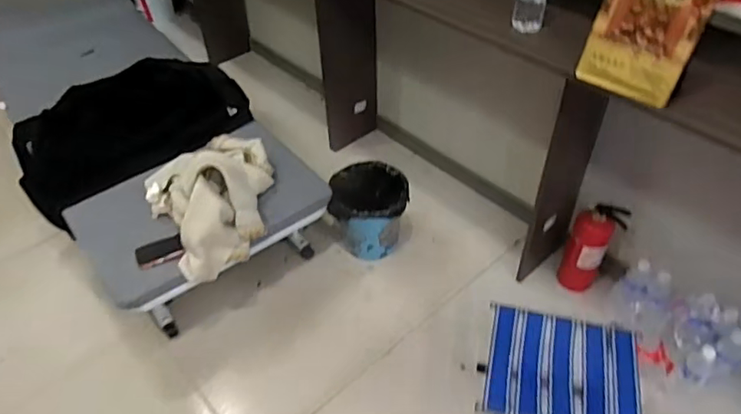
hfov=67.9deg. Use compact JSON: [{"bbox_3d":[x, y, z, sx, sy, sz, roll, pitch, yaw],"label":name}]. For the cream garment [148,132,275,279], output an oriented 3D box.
[{"bbox_3d":[-0.449,-0.069,1.586,0.366,0.210,0.456,-21,48,-18],"label":"cream garment"}]

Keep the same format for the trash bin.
[{"bbox_3d":[0.007,0.021,1.801,0.222,0.259,0.245,-27,50,-23],"label":"trash bin"}]

